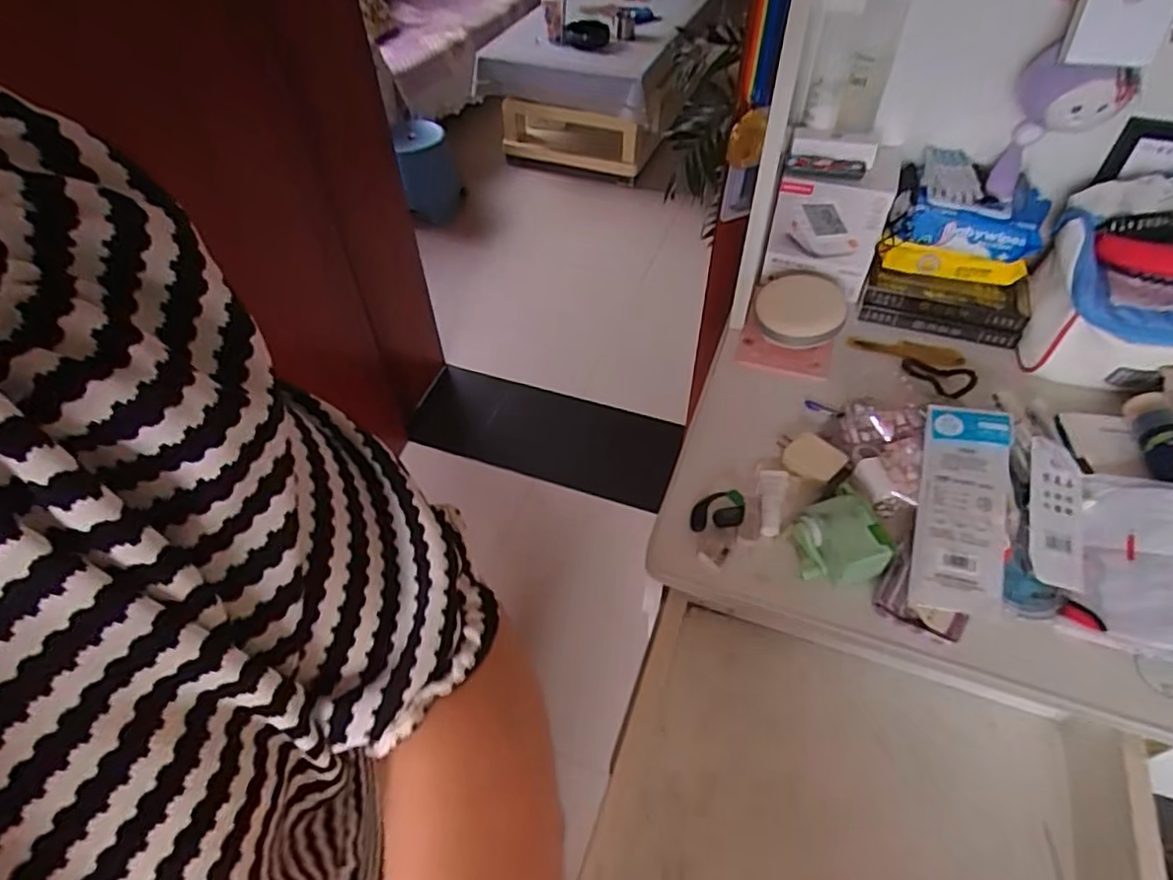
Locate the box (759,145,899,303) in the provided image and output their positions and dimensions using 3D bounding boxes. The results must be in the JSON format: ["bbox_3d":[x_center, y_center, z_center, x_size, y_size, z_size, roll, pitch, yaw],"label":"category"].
[{"bbox_3d":[0.316,-0.296,0.856,0.131,0.148,0.121,15,52,13],"label":"box"}]

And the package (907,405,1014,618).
[{"bbox_3d":[0.347,0.061,0.611,0.072,0.010,0.198,8,69,24],"label":"package"}]

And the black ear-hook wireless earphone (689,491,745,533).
[{"bbox_3d":[0.129,0.072,0.655,0.051,0.025,0.038,-3,50,-2],"label":"black ear-hook wireless earphone"}]

